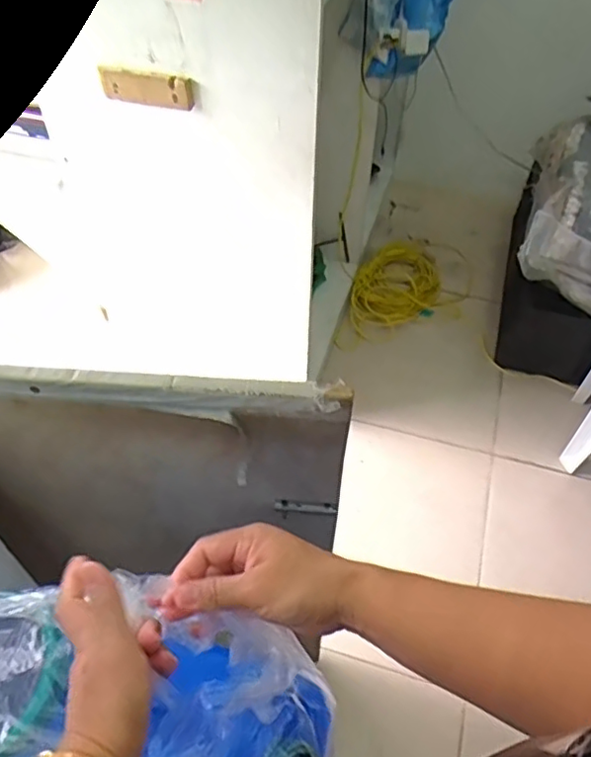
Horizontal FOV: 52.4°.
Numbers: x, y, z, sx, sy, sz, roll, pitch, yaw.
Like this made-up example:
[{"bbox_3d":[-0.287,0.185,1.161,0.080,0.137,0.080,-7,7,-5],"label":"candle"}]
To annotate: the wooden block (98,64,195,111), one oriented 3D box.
[{"bbox_3d":[-0.249,-0.483,0.996,0.162,0.055,0.015,12,51,8],"label":"wooden block"}]

